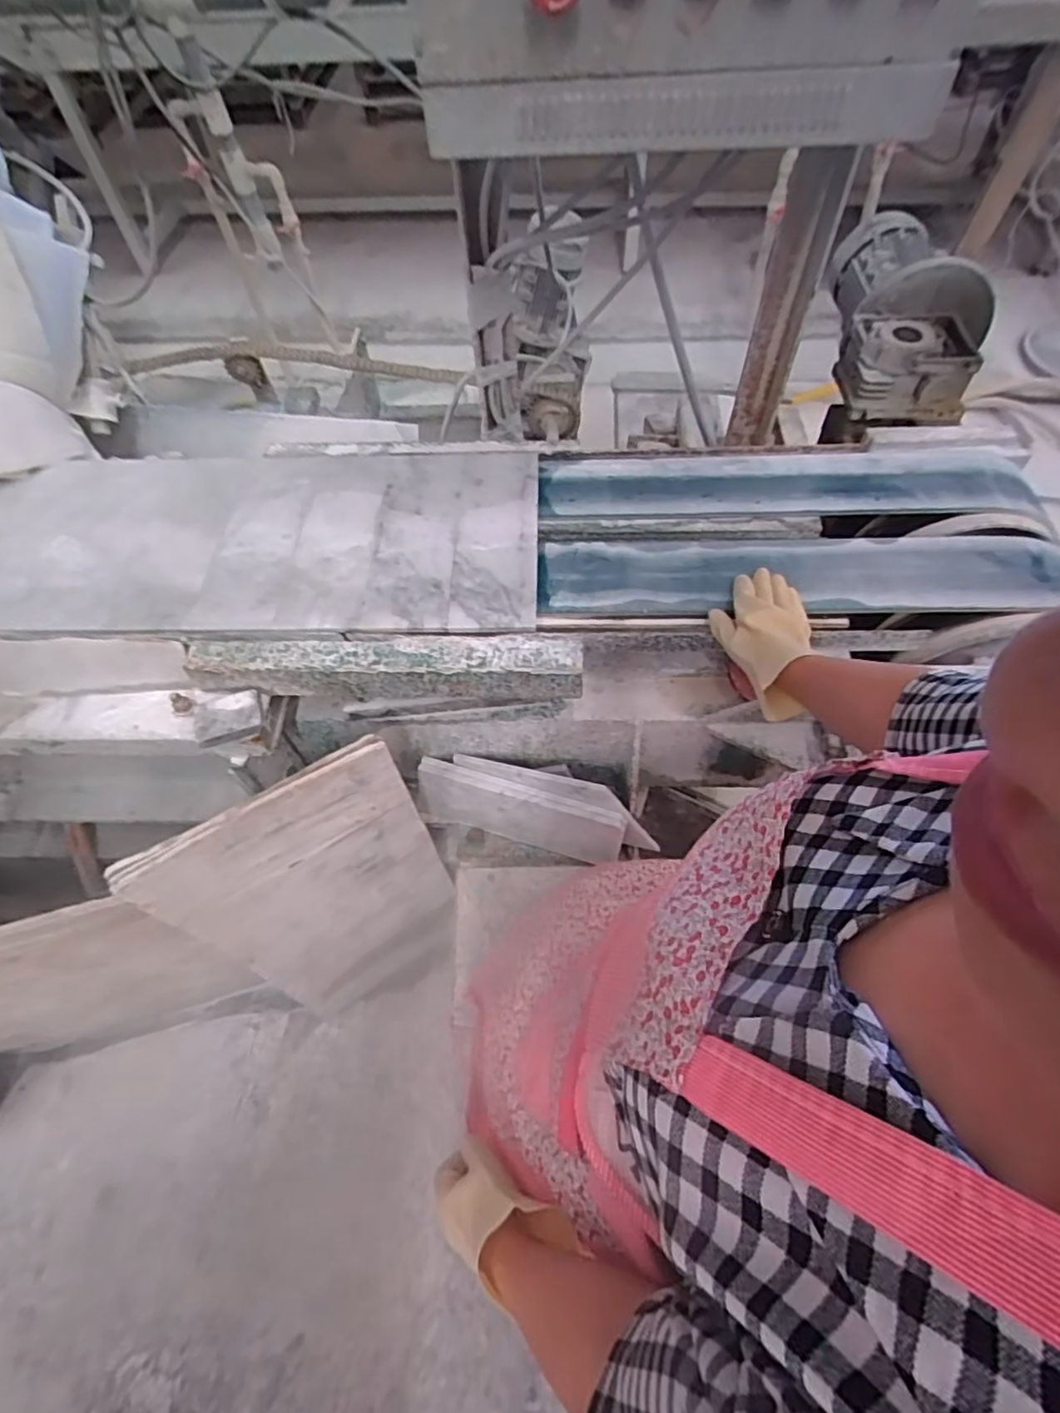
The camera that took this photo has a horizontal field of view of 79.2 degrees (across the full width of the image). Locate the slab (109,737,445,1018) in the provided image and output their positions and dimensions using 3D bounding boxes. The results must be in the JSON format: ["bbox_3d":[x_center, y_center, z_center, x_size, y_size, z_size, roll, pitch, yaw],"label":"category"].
[{"bbox_3d":[-0.278,0.277,0.925,0.305,0.595,0.029,-30,58,-16],"label":"slab"}]

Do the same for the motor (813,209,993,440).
[{"bbox_3d":[0.574,-0.590,0.993,0.185,0.186,0.369,8,59,8],"label":"motor"}]

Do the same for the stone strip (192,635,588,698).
[{"bbox_3d":[-0.163,-0.043,0.739,0.442,0.058,0.055,0,59,3],"label":"stone strip"}]

